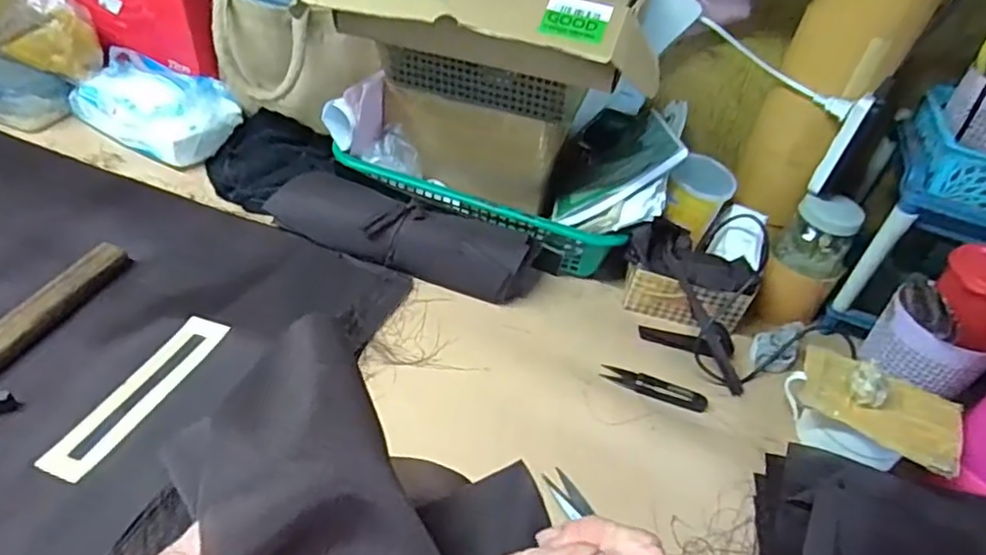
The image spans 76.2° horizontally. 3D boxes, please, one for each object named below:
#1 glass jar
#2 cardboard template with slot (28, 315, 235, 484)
[{"bbox_3d":[0.342,-0.042,0.654,0.067,0.081,0.067,5,42,-5],"label":"glass jar"},{"bbox_3d":[-0.276,0.089,0.497,0.040,0.004,0.163,17,43,11],"label":"cardboard template with slot"}]

